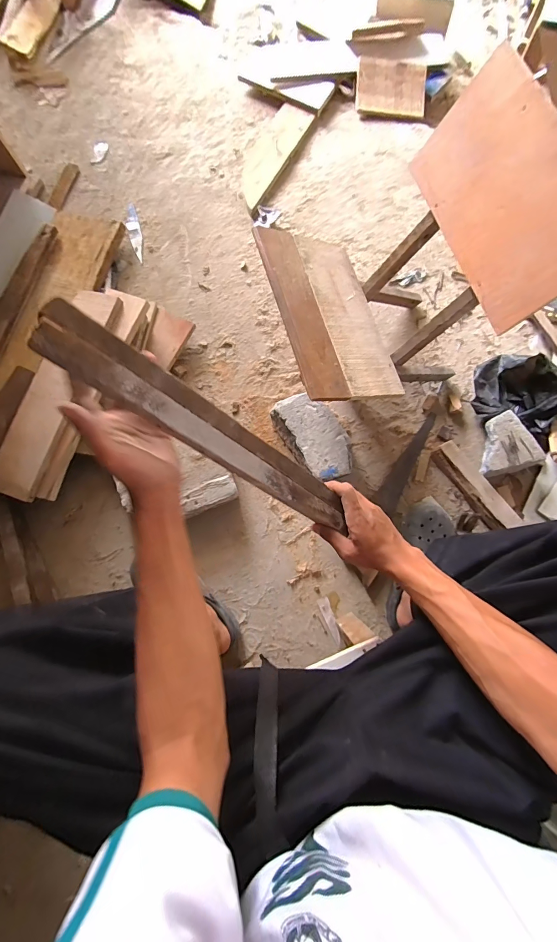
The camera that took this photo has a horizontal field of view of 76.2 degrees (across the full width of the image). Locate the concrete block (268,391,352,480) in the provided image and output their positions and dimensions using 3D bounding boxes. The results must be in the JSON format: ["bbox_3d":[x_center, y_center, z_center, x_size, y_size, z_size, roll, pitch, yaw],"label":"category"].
[{"bbox_3d":[0.081,-0.073,0.797,0.113,0.074,0.205,-32,80,-6],"label":"concrete block"}]

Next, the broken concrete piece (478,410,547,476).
[{"bbox_3d":[0.500,-0.061,0.780,0.126,0.034,0.127,-12,78,-3],"label":"broken concrete piece"}]

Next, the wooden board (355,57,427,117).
[{"bbox_3d":[0.328,-1.112,1.027,0.197,0.014,0.143,8,102,4],"label":"wooden board"}]

